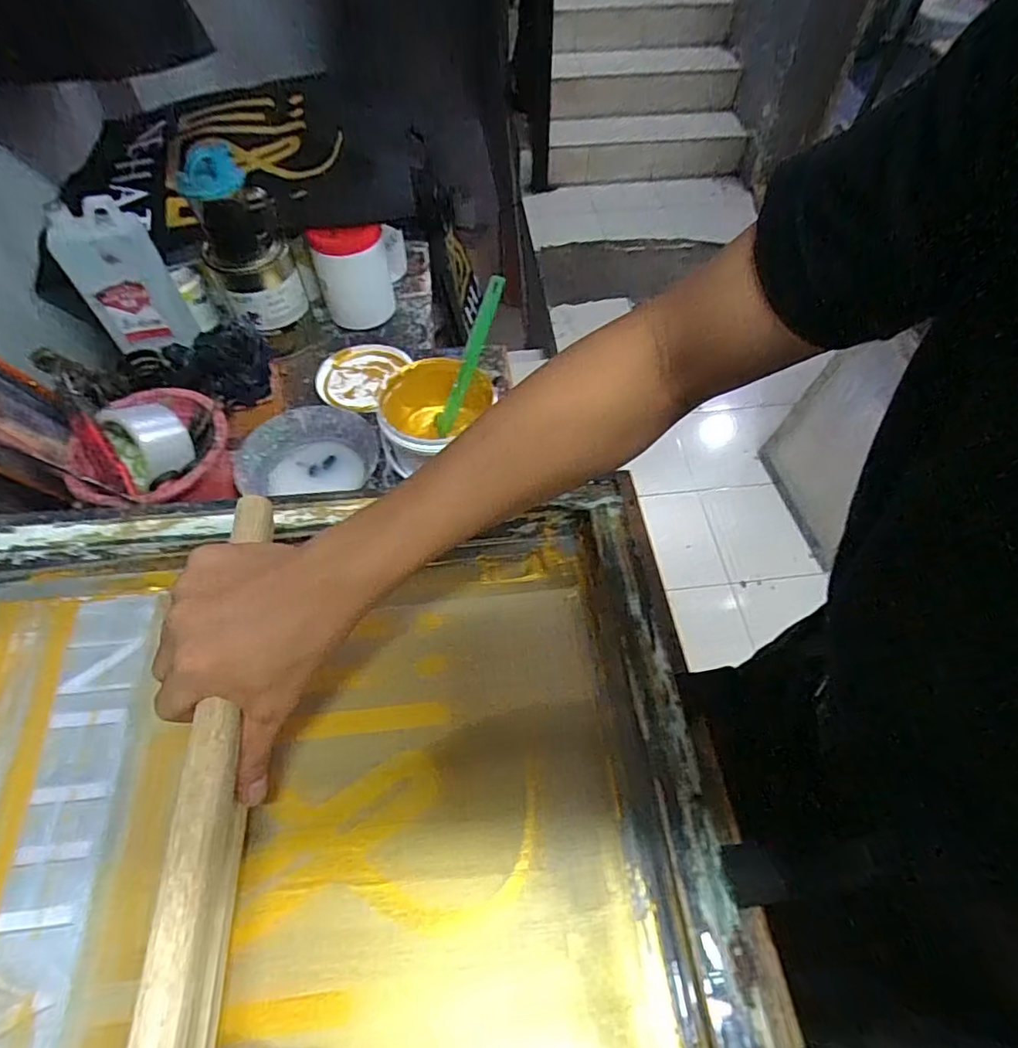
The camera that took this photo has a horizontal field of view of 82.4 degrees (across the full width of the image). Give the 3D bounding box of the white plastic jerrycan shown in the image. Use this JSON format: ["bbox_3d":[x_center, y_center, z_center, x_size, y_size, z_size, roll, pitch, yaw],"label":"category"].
[{"bbox_3d":[-0.495,-0.316,0.750,0.097,0.175,0.067,-6,57,-4],"label":"white plastic jerrycan"}]

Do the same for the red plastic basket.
[{"bbox_3d":[-0.362,-0.061,0.611,0.152,0.094,0.150,-5,57,-4],"label":"red plastic basket"}]

